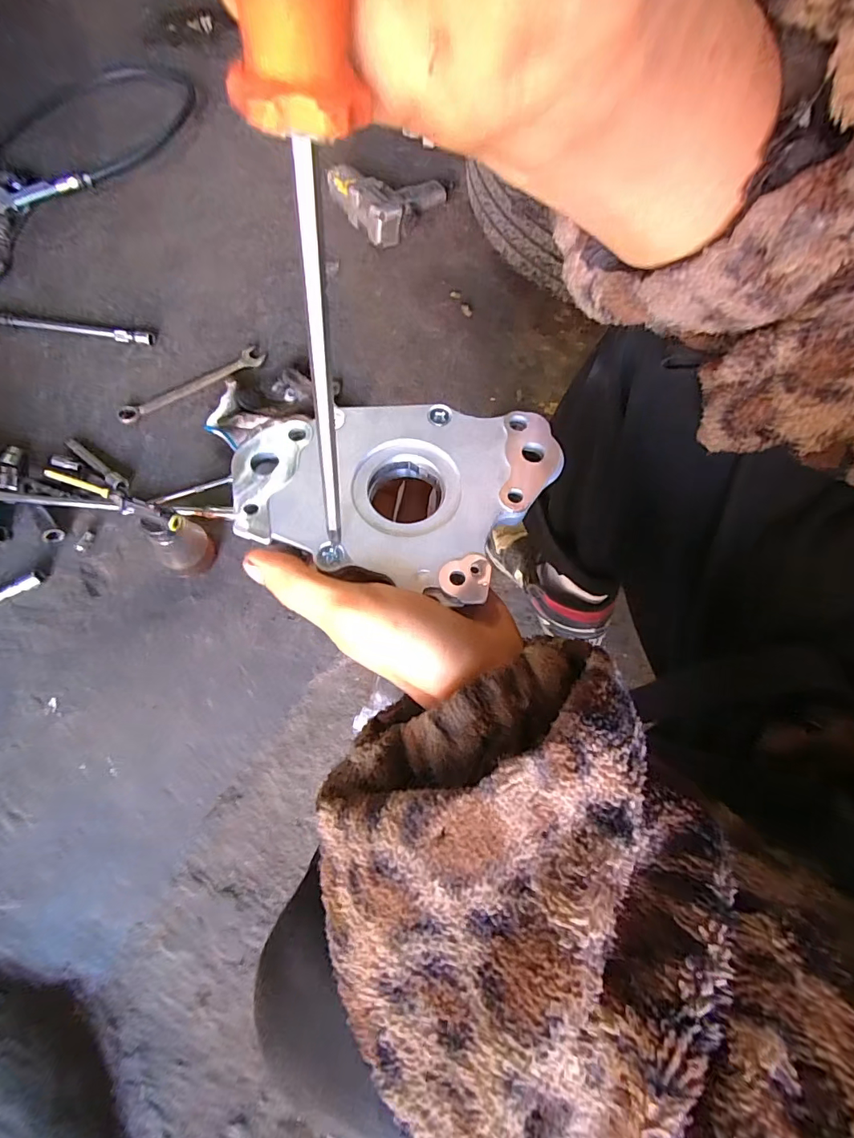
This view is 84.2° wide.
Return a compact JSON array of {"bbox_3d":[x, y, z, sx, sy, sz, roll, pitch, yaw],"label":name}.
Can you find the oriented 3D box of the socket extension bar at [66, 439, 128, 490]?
[{"bbox_3d":[-0.497,-0.156,0.714,0.124,0.024,0.020,37,73,10],"label":"socket extension bar"}]

